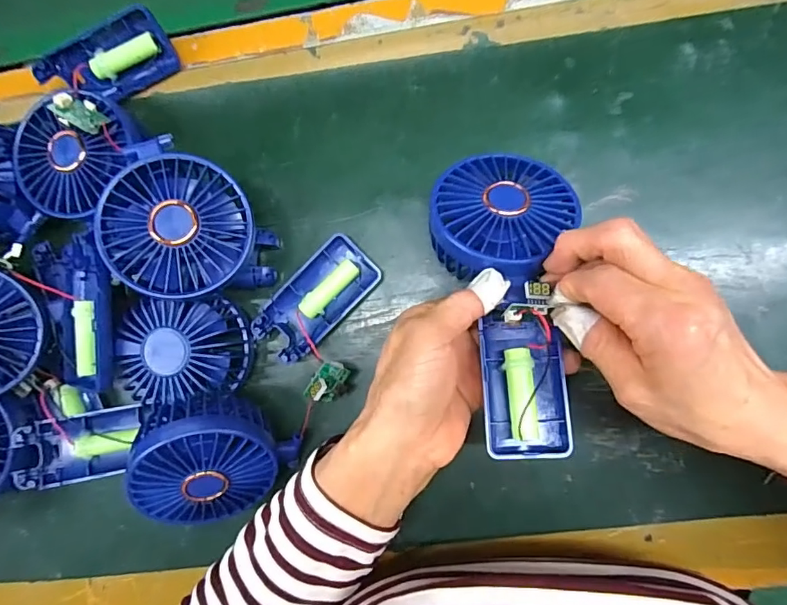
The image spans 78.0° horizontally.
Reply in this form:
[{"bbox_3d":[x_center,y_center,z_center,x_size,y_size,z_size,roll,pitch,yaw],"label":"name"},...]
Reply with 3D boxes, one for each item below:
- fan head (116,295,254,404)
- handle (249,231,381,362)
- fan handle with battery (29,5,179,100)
[{"bbox_3d":[-0.141,0.030,0.328,0.075,0.036,0.072,-3,88,6],"label":"fan head"},{"bbox_3d":[-0.054,-0.002,0.341,0.047,0.018,0.092,44,93,6],"label":"handle"},{"bbox_3d":[-0.202,-0.170,0.346,0.090,0.020,0.044,-22,126,4],"label":"fan handle with battery"}]

